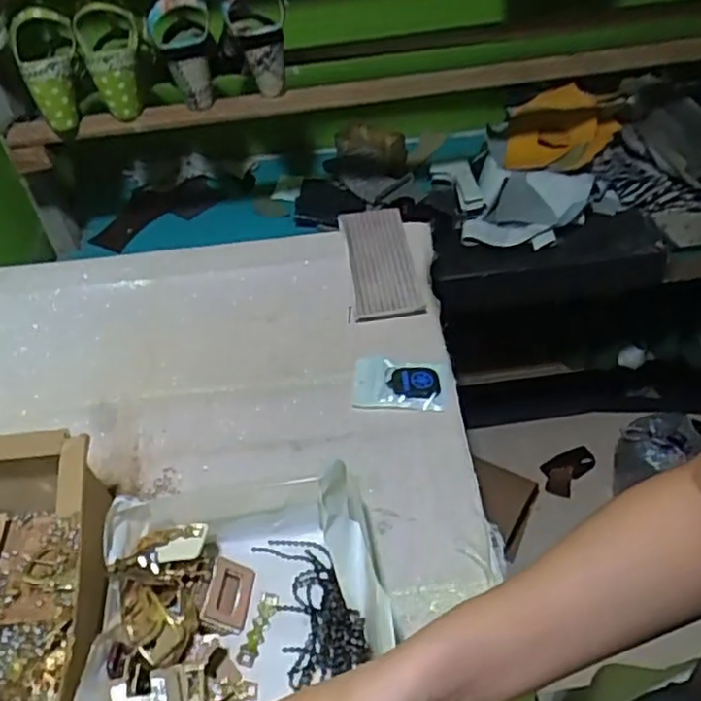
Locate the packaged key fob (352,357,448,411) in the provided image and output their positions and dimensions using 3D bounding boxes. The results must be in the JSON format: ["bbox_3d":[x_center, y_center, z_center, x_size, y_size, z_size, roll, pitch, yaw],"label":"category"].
[{"bbox_3d":[0.052,0.035,0.715,0.097,0.018,0.064,5,46,7],"label":"packaged key fob"}]

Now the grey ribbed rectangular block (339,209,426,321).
[{"bbox_3d":[0.037,-0.108,0.834,0.080,0.027,0.180,-6,46,-4],"label":"grey ribbed rectangular block"}]

